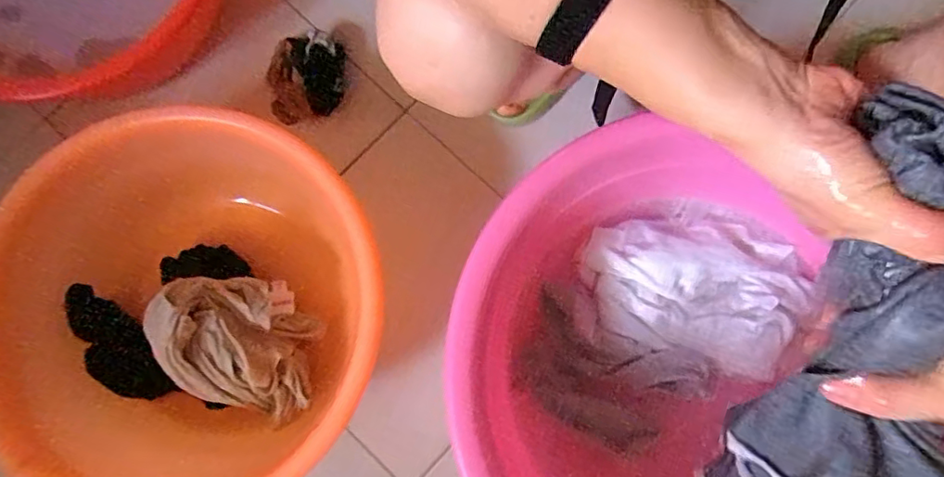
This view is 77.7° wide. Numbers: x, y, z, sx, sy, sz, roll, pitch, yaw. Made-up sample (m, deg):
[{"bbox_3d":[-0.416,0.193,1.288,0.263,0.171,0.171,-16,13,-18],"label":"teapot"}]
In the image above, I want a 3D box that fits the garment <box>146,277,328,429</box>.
[{"bbox_3d":[-0.229,0.101,0.557,0.145,0.079,0.132,9,79,1],"label":"garment"}]

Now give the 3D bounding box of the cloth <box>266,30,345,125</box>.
[{"bbox_3d":[-0.191,-0.184,0.682,0.089,0.041,0.105,-6,79,-3],"label":"cloth"}]

